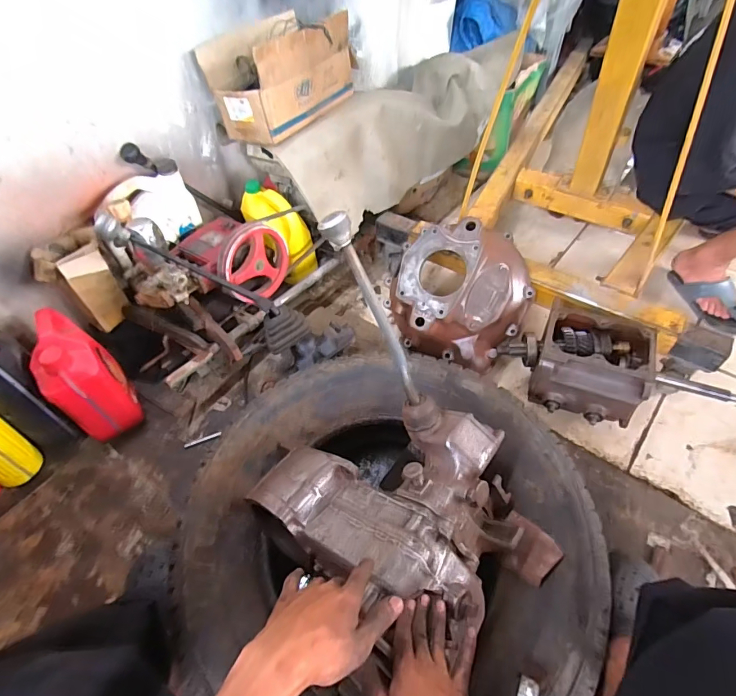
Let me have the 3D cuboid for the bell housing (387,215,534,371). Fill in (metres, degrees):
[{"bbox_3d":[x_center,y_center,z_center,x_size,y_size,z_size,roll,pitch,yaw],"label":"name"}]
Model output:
[{"bbox_3d":[0.218,-0.134,1.022,0.296,0.165,0.337,33,95,22],"label":"bell housing"}]

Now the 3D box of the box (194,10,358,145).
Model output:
[{"bbox_3d":[-0.214,-0.690,1.063,0.223,0.180,0.353,24,57,21],"label":"box"}]

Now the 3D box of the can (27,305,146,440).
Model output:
[{"bbox_3d":[-0.634,0.072,0.957,0.167,0.291,0.137,33,61,26],"label":"can"}]

